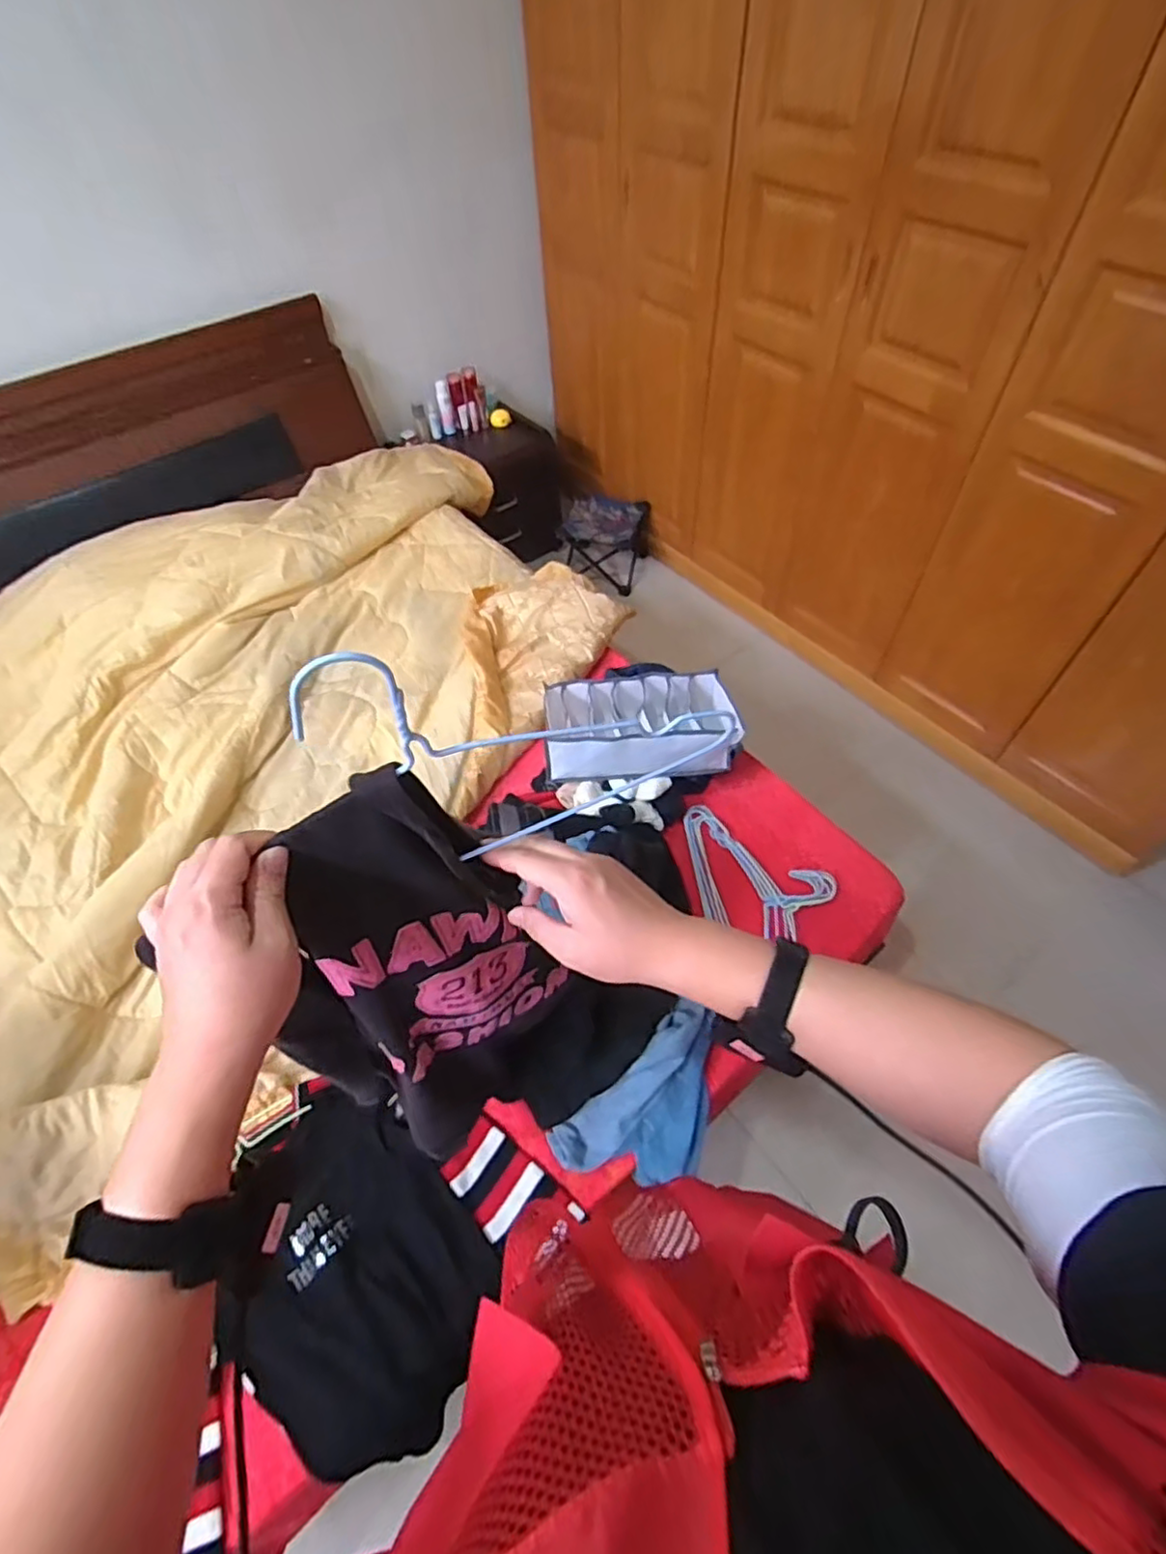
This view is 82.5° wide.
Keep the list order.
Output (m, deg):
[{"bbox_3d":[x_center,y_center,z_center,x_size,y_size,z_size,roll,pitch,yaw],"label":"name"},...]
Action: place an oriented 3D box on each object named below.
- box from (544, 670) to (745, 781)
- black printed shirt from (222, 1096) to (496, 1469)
[{"bbox_3d":[0.108,-0.107,1.295,0.360,0.095,0.202,-3,54,0],"label":"box"},{"bbox_3d":[-0.312,0.660,0.906,0.324,0.047,0.404,-39,62,-23],"label":"black printed shirt"}]

